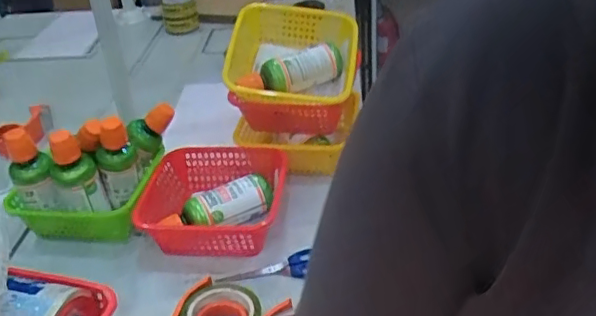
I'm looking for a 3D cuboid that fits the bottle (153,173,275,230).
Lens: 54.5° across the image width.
[{"bbox_3d":[-0.132,0.078,0.937,0.201,0.067,0.062,-22,37,-25],"label":"bottle"}]

